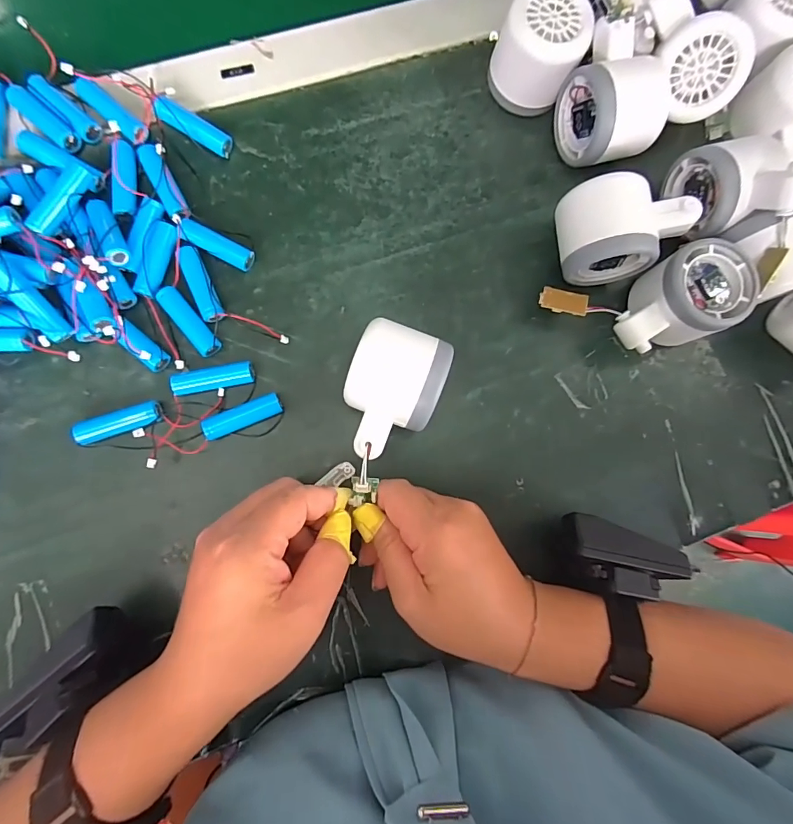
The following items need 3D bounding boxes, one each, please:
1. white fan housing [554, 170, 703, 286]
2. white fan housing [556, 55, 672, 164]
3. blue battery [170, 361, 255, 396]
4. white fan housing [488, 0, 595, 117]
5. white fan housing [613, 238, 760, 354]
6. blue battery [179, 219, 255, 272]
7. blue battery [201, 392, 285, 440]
[{"bbox_3d":[0.151,-0.124,0.301,0.080,0.055,0.061,-3,86,-5],"label":"white fan housing"},{"bbox_3d":[0.154,-0.210,0.310,0.061,0.058,0.061,-16,87,-6],"label":"white fan housing"},{"bbox_3d":[-0.120,-0.022,0.289,0.051,0.014,0.015,-13,87,-6],"label":"blue battery"},{"bbox_3d":[0.100,-0.253,0.309,0.055,0.056,0.052,0,86,-5],"label":"white fan housing"},{"bbox_3d":[0.191,-0.077,0.301,0.088,0.053,0.056,-22,88,-6],"label":"white fan housing"},{"bbox_3d":[-0.121,-0.112,0.296,0.048,0.014,0.016,26,84,-3],"label":"blue battery"},{"bbox_3d":[-0.100,0.003,0.287,0.049,0.016,0.015,-24,88,-7],"label":"blue battery"}]

